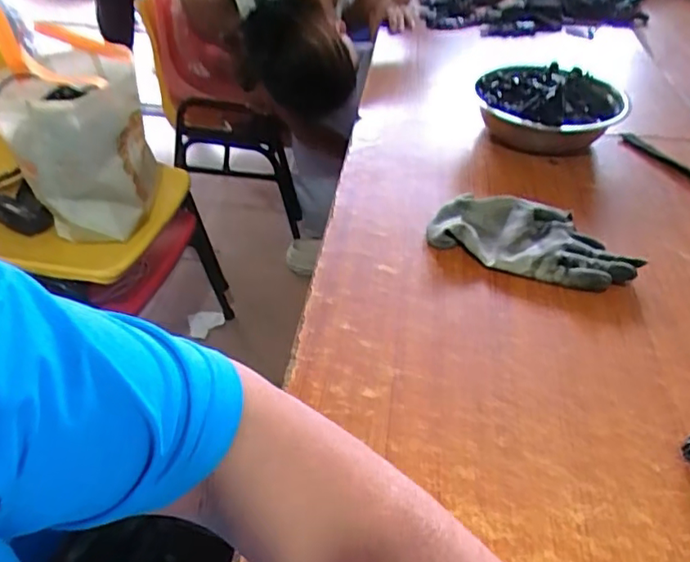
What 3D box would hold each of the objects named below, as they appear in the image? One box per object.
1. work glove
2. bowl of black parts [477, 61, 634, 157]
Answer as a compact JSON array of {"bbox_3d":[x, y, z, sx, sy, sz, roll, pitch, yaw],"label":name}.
[{"bbox_3d":[0.195,-0.045,0.607,0.201,0.034,0.102,16,43,18],"label":"work glove"},{"bbox_3d":[0.278,-0.227,0.793,0.191,0.085,0.166,8,41,8],"label":"bowl of black parts"}]

